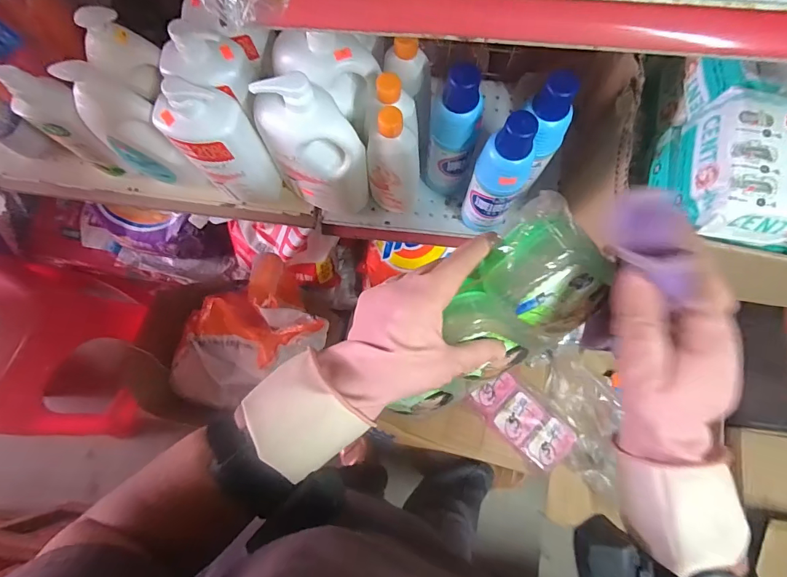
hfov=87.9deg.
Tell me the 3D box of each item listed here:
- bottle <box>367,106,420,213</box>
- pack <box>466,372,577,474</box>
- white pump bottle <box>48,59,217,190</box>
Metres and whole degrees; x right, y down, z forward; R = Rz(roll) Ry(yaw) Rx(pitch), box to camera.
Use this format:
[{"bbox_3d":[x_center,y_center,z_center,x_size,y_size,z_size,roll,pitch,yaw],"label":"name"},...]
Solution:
[{"bbox_3d":[0.000,-0.166,0.584,0.067,0.220,0.044,-8,77,-1],"label":"bottle"},{"bbox_3d":[0.267,0.268,0.860,0.219,0.053,0.108,43,81,9],"label":"pack"},{"bbox_3d":[-0.373,-0.224,0.592,0.126,0.222,0.062,-2,77,0],"label":"white pump bottle"}]

